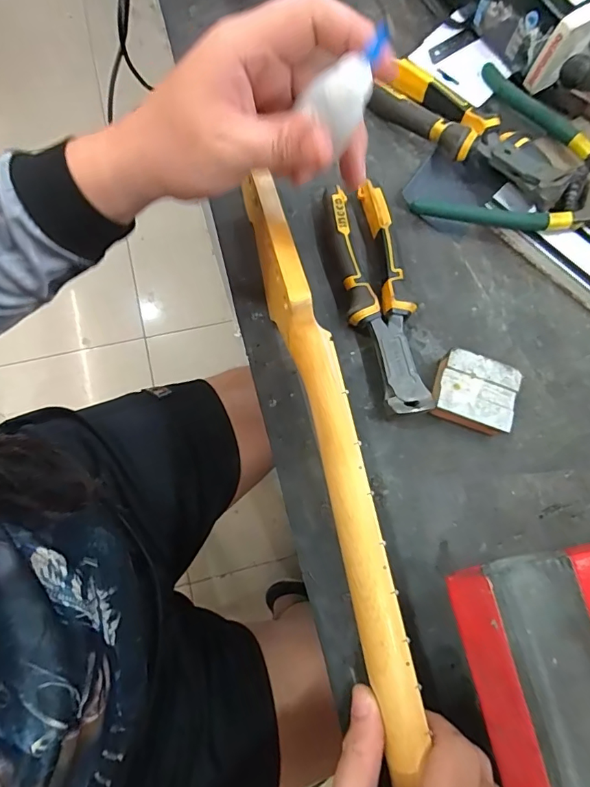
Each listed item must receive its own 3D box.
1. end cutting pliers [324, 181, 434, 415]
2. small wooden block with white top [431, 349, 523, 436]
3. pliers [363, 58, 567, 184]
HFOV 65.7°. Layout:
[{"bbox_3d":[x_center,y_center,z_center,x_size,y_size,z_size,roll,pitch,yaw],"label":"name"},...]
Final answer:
[{"bbox_3d":[0.066,-0.079,0.378,0.050,0.028,0.200,-9,77,-6],"label":"end cutting pliers"},{"bbox_3d":[0.141,-0.001,0.365,0.063,0.028,0.052,18,75,1],"label":"small wooden block with white top"},{"bbox_3d":[0.148,-0.238,0.410,0.190,0.038,0.061,40,77,7],"label":"pliers"}]

